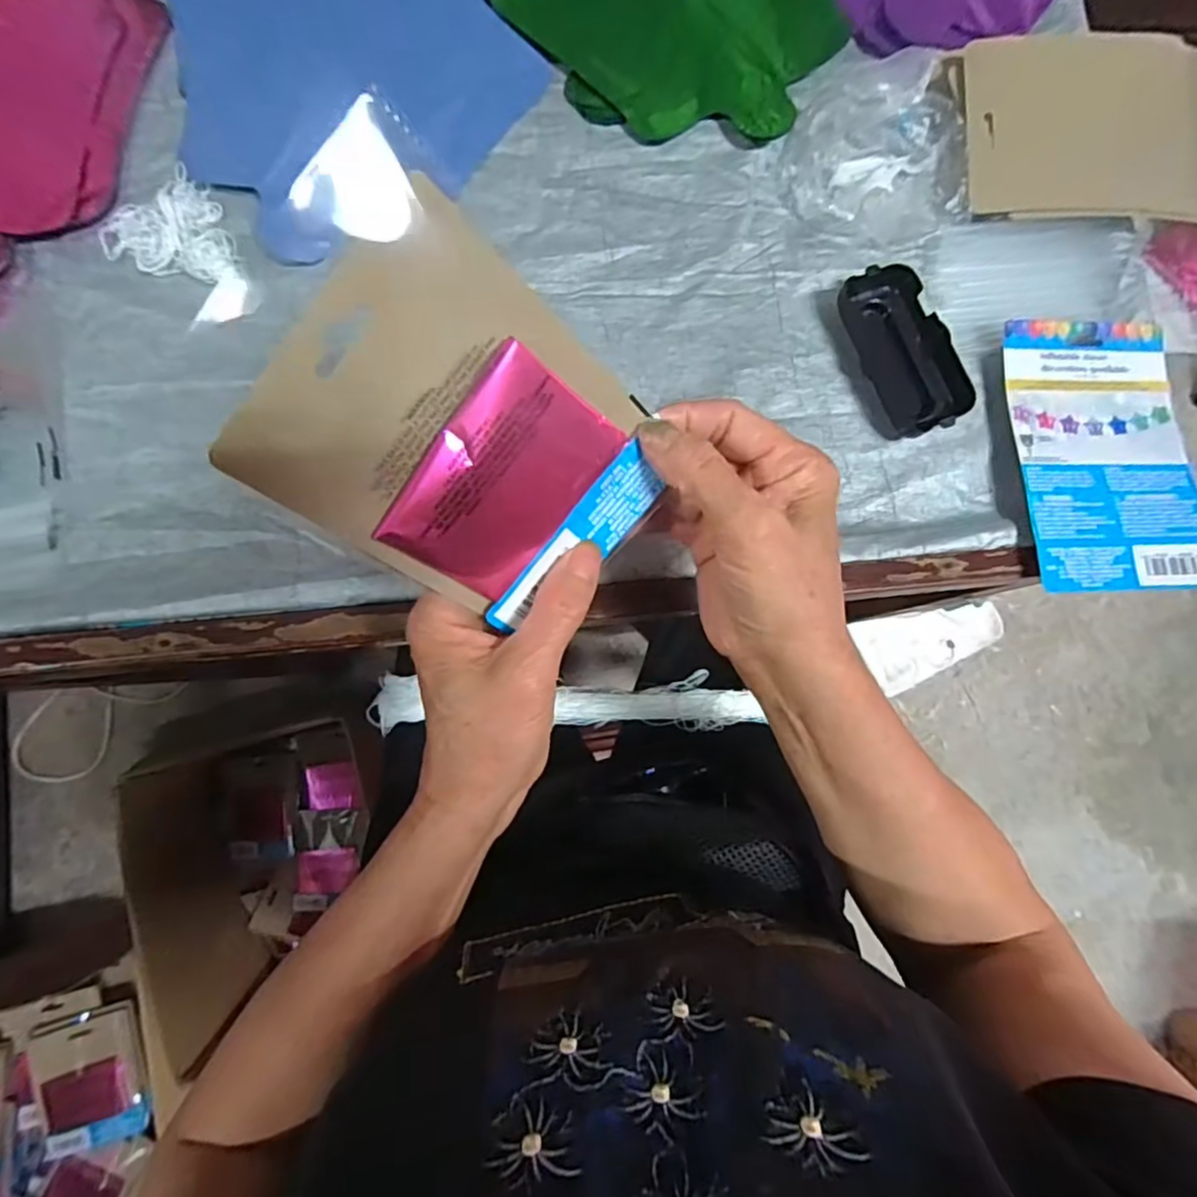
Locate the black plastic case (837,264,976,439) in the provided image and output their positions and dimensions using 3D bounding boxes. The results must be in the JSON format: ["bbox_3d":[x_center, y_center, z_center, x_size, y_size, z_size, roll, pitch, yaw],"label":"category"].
[{"bbox_3d":[0.199,-0.162,0.411,0.051,0.024,0.113,-20,85,-6],"label":"black plastic case"}]

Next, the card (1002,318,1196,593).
[{"bbox_3d":[0.325,-0.095,0.403,0.110,0.010,0.181,-2,78,-3],"label":"card"}]

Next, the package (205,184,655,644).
[{"bbox_3d":[-0.046,-0.057,0.245,0.144,0.013,0.112,38,92,-37],"label":"package"}]

